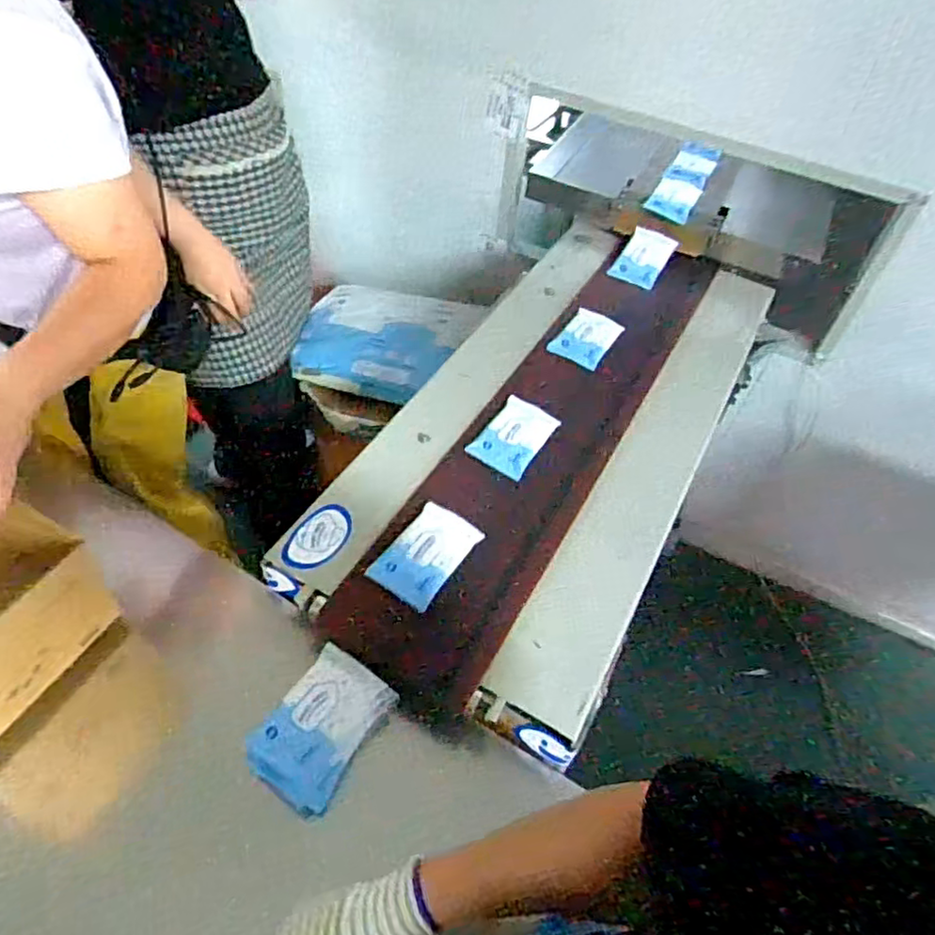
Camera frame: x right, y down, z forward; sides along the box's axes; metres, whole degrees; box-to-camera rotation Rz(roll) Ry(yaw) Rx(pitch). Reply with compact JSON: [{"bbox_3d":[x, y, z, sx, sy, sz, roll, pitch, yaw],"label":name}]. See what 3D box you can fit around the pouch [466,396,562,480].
[{"bbox_3d":[0.074,-0.053,1.012,0.092,0.020,0.165,24,46,17],"label":"pouch"}]

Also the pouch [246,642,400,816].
[{"bbox_3d":[-0.161,0.282,0.719,0.098,0.058,0.157,26,56,17],"label":"pouch"}]

